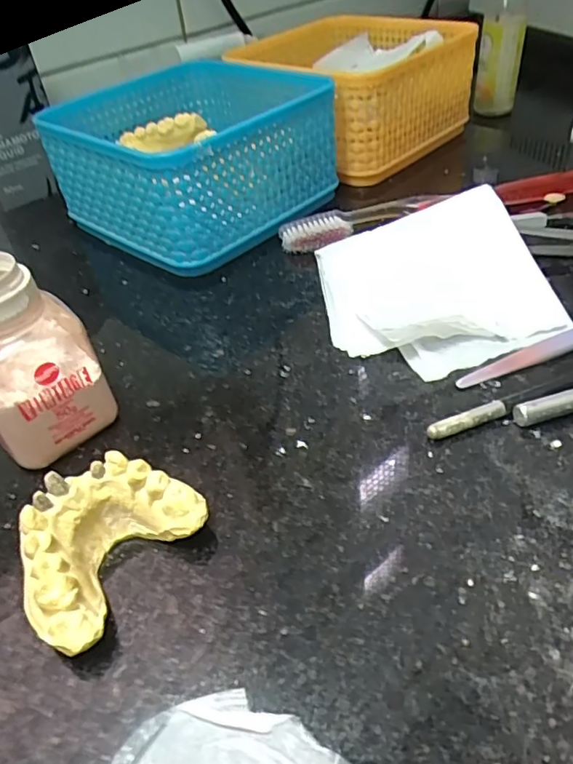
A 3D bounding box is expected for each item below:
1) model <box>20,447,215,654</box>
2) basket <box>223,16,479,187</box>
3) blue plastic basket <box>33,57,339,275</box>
[{"bbox_3d":[-0.054,0.046,0.165,0.037,0.026,0.053,23,49,29],"label":"model"},{"bbox_3d":[0.044,-0.203,0.397,0.132,0.067,0.136,-34,48,-27],"label":"basket"},{"bbox_3d":[-0.052,-0.131,0.331,0.129,0.066,0.132,31,54,34],"label":"blue plastic basket"}]

